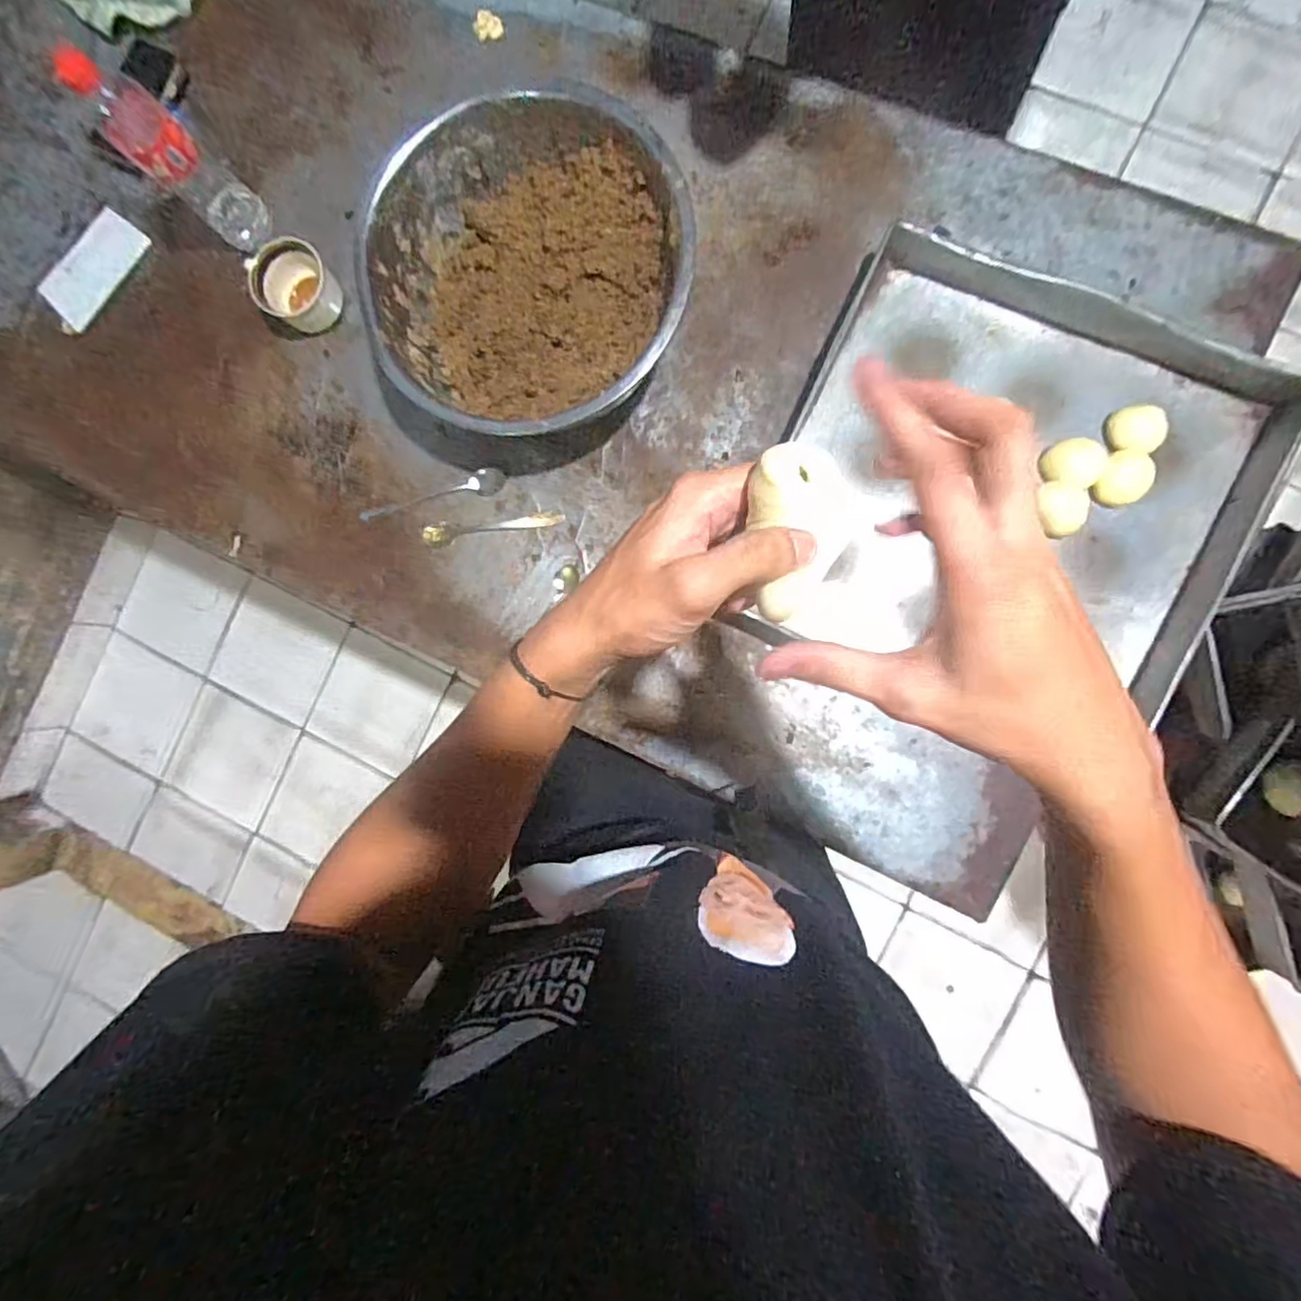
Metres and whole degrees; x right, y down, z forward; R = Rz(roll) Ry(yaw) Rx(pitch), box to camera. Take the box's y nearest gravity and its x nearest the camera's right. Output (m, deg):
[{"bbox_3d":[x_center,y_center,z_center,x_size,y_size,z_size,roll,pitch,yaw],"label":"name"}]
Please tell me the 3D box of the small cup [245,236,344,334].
[{"bbox_3d":[-0.432,-0.443,0.748,0.090,0.067,0.086,0,89,7],"label":"small cup"}]

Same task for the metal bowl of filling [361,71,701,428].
[{"bbox_3d":[-0.124,-0.398,0.686,0.336,0.125,0.332,0,89,7],"label":"metal bowl of filling"}]

